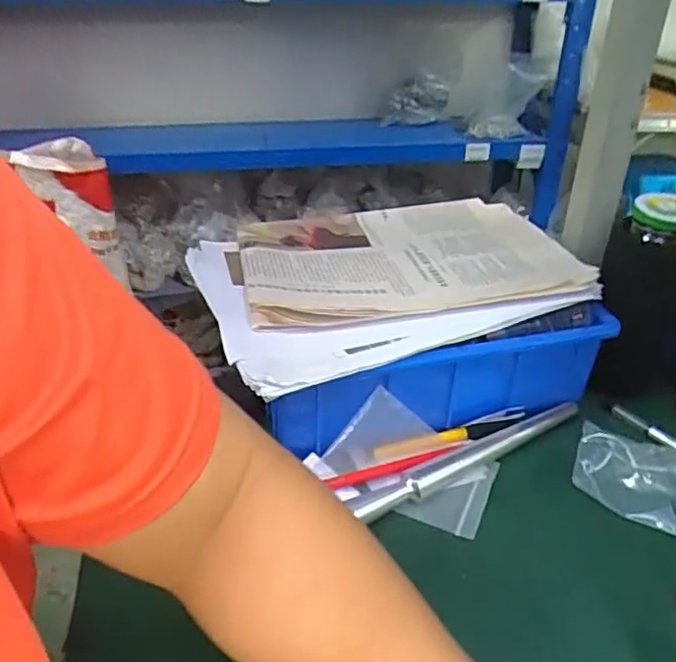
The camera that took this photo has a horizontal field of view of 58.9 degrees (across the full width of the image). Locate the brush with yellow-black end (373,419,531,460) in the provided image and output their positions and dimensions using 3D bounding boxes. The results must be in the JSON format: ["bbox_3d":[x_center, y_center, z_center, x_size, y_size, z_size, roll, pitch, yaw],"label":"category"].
[{"bbox_3d":[0.088,0.086,0.480,0.120,0.011,0.015,-4,31,-8],"label":"brush with yellow-black end"}]

